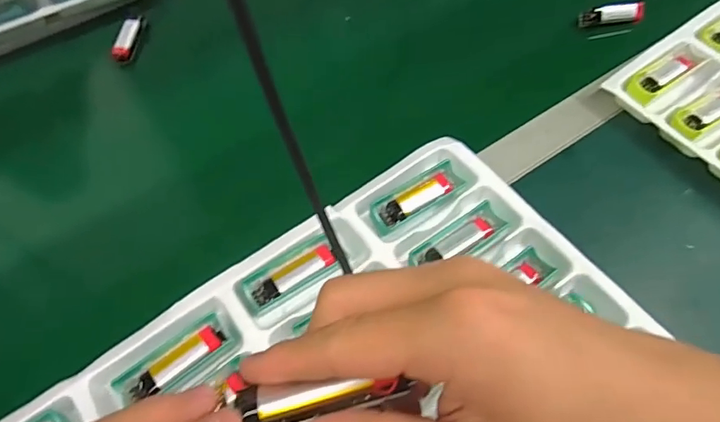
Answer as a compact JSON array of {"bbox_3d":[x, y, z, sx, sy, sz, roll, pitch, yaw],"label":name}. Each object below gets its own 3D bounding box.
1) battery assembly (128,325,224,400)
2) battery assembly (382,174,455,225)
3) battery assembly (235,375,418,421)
[{"bbox_3d":[-0.126,0.105,0.336,0.068,0.006,0.017,-36,66,-19],"label":"battery assembly"},{"bbox_3d":[0.046,-0.010,0.396,0.064,0.007,0.018,-30,64,-16],"label":"battery assembly"},{"bbox_3d":[-0.011,0.064,0.166,0.057,0.008,0.014,-6,61,-9],"label":"battery assembly"}]

